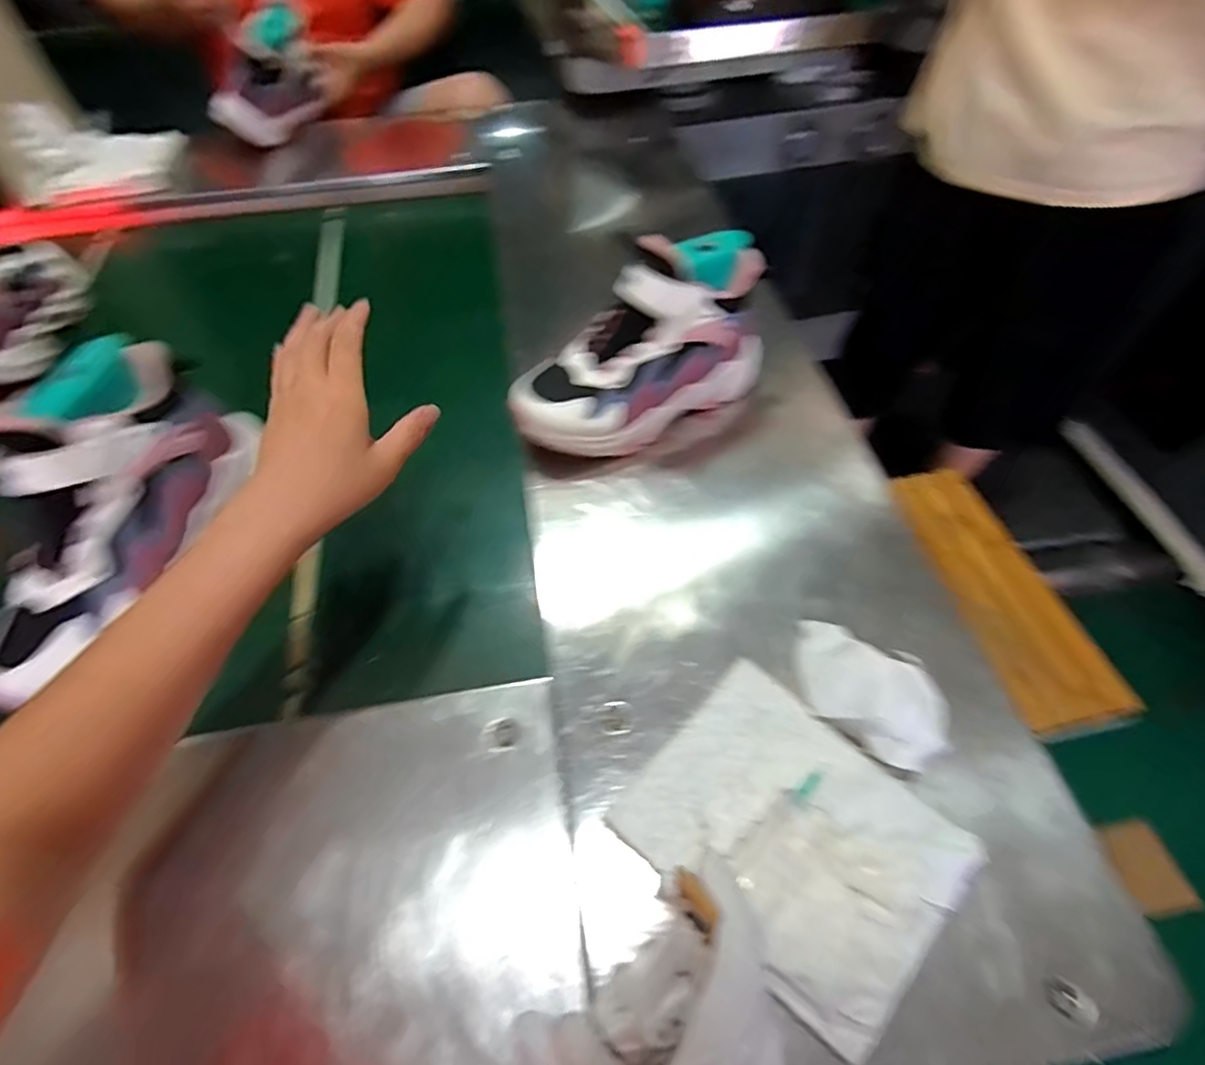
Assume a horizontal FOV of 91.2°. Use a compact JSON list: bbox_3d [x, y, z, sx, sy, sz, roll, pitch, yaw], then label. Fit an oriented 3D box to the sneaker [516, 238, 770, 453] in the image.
[{"bbox_3d":[0.032,-0.148,0.502,0.221,0.158,0.077,-21,52,-12],"label":"sneaker"}]

